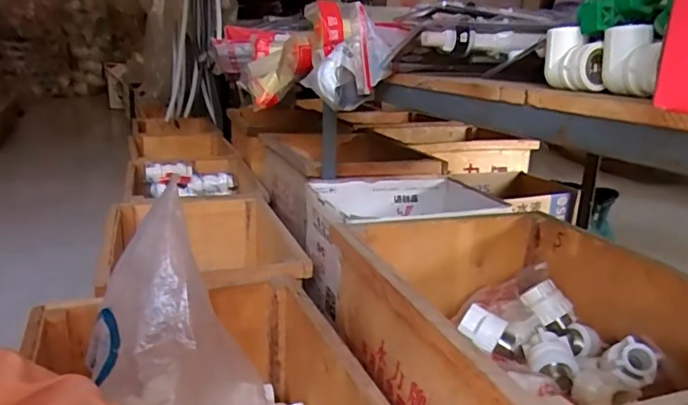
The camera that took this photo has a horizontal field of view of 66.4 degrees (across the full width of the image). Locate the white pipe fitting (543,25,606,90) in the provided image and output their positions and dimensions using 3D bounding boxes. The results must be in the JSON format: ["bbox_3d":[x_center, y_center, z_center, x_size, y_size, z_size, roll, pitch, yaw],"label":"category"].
[{"bbox_3d":[0.196,-0.123,0.450,0.034,0.049,0.042,1,17,-5],"label":"white pipe fitting"}]

